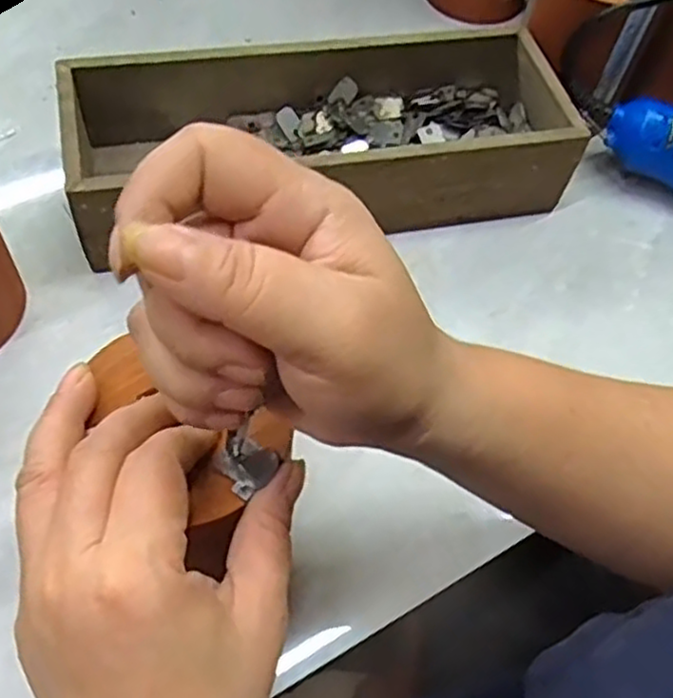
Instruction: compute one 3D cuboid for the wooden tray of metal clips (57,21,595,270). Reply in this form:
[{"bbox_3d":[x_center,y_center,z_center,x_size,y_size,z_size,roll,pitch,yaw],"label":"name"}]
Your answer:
[{"bbox_3d":[-0.007,-0.121,0.425,0.278,0.065,0.112,-9,60,-10],"label":"wooden tray of metal clips"}]

